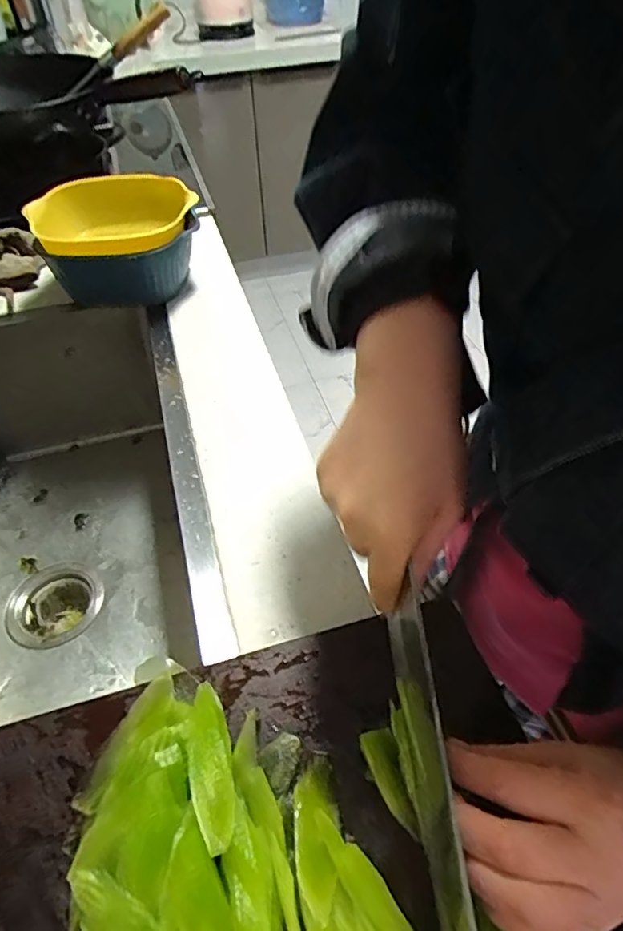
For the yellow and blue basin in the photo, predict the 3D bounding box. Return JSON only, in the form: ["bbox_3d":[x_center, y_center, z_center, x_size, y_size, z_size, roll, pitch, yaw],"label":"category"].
[{"bbox_3d":[-0.228,-0.274,0.676,0.183,0.096,0.194,-1,47,1],"label":"yellow and blue basin"}]

